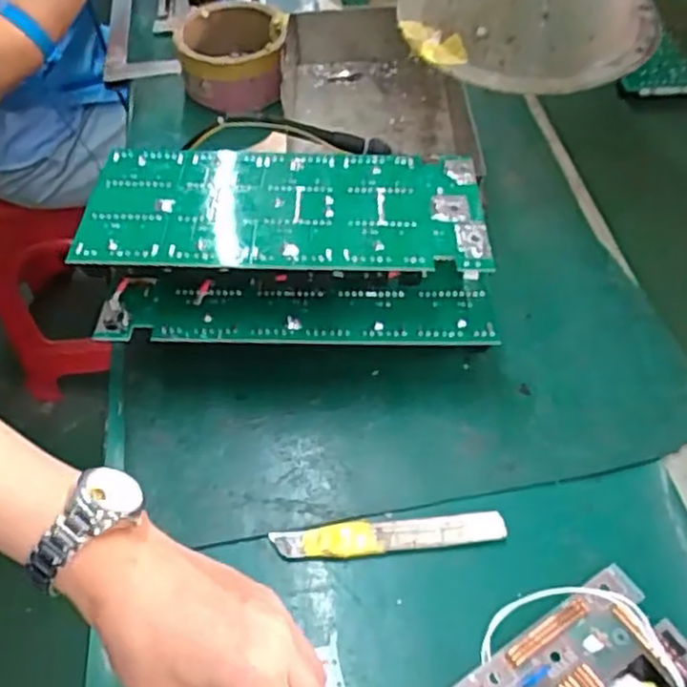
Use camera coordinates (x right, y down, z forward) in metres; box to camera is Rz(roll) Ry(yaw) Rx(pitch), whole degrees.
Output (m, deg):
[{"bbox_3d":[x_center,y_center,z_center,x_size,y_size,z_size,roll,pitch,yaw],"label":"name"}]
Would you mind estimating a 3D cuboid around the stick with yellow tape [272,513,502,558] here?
[{"bbox_3d":[0.030,0.126,0.476,0.149,0.009,0.022,-6,52,-1],"label":"stick with yellow tape"}]

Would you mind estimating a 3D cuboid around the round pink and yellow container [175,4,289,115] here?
[{"bbox_3d":[-0.120,-0.311,0.802,0.119,0.079,0.119,-2,52,2],"label":"round pink and yellow container"}]

